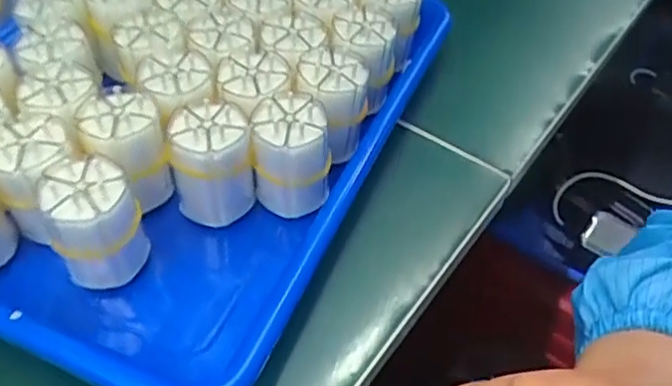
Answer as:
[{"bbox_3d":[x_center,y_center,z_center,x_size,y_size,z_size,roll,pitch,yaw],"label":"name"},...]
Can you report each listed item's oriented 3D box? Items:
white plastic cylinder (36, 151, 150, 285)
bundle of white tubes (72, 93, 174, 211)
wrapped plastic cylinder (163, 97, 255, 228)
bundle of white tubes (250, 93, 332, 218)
[{"bbox_3d":[-0.111,0.015,0.290,0.038,0.057,0.032,-21,52,-18],"label":"white plastic cylinder"},{"bbox_3d":[-0.107,-0.019,0.323,0.036,0.057,0.037,1,49,-1],"label":"bundle of white tubes"},{"bbox_3d":[-0.064,-0.015,0.322,0.040,0.057,0.037,1,49,-1],"label":"wrapped plastic cylinder"},{"bbox_3d":[-0.023,-0.018,0.326,0.037,0.055,0.035,-2,49,-3],"label":"bundle of white tubes"}]

